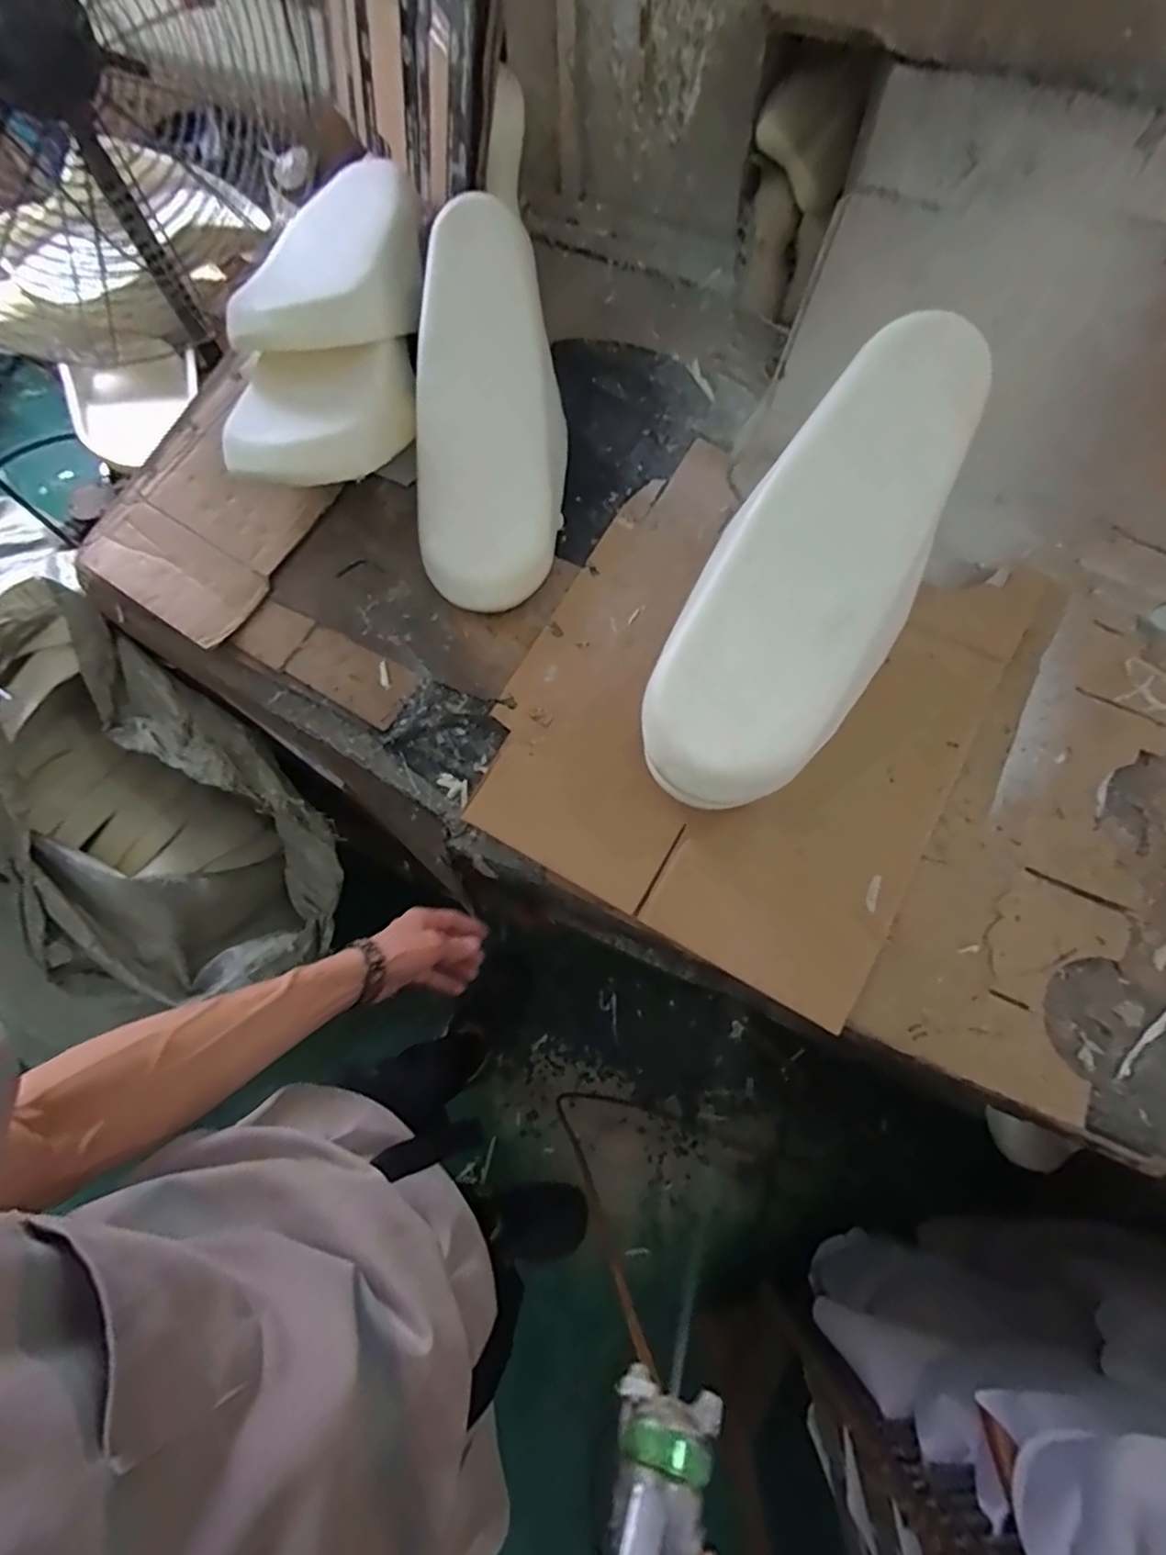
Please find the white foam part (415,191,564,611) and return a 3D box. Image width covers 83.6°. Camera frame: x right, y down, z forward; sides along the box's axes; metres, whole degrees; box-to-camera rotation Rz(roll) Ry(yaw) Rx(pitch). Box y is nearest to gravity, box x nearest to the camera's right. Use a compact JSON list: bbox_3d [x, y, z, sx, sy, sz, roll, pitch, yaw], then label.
[{"bbox_3d":[-0.117,-0.435,0.793,0.178,0.087,0.442,1,105,1],"label":"white foam part"}]

